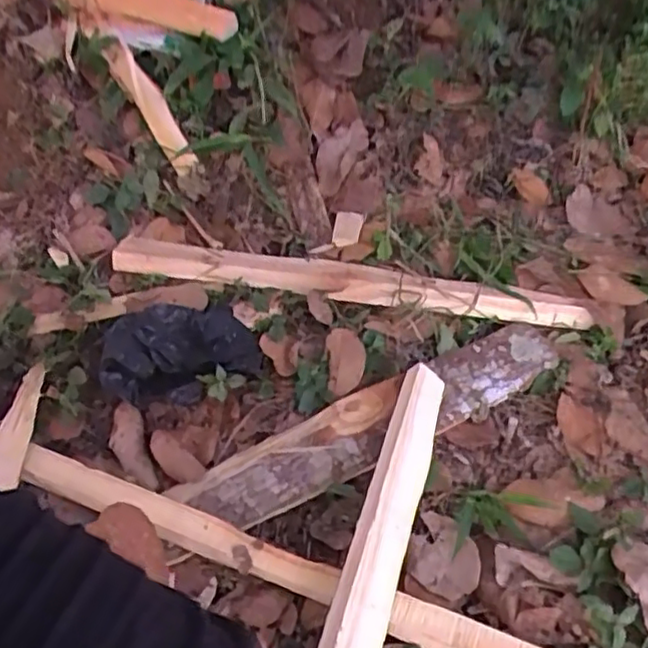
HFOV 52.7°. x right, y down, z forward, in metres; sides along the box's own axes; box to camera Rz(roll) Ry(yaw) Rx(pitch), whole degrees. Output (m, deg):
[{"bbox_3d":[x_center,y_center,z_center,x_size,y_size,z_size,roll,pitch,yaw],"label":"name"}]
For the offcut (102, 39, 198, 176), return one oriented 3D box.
[{"bbox_3d":[-0.270,-0.340,1.035,0.049,0.019,0.228,-32,90,-23],"label":"offcut"}]

